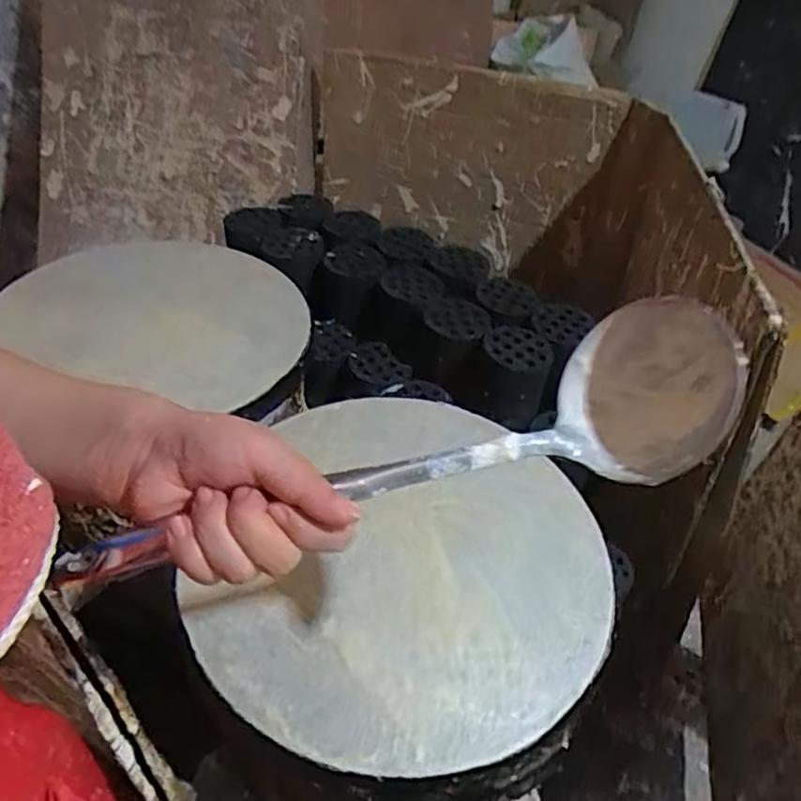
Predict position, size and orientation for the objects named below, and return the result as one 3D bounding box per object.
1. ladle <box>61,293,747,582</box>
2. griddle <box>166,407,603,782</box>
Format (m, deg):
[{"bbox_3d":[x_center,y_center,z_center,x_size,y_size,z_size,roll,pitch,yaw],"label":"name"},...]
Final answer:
[{"bbox_3d":[-0.001,0.029,0.327,0.325,0.066,0.085,-16,47,-7],"label":"ladle"},{"bbox_3d":[0.015,0.141,0.607,0.333,0.063,0.361,3,44,-3],"label":"griddle"}]

